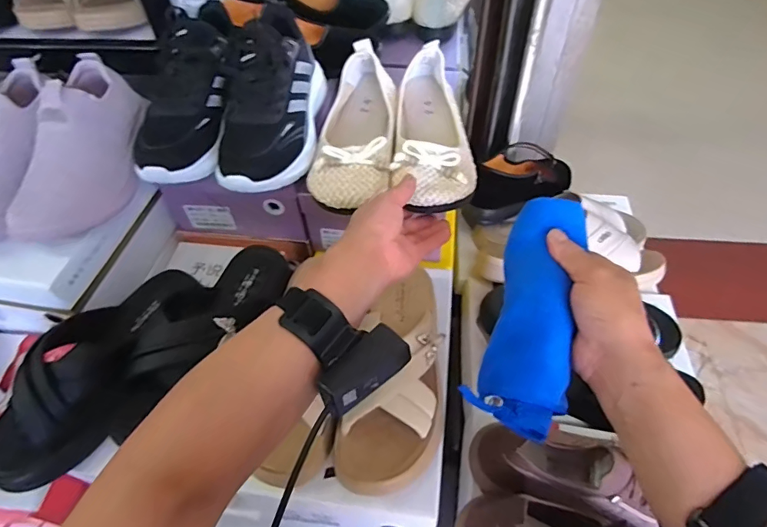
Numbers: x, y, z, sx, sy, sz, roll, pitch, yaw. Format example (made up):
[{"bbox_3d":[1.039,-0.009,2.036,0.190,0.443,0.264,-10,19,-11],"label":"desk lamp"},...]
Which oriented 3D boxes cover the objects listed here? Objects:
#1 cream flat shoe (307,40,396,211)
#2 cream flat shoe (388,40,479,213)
[{"bbox_3d":[-0.028,-0.161,0.548,0.082,0.072,0.248,3,52,5],"label":"cream flat shoe"},{"bbox_3d":[0.056,-0.162,0.540,0.091,0.066,0.246,-1,52,2],"label":"cream flat shoe"}]

